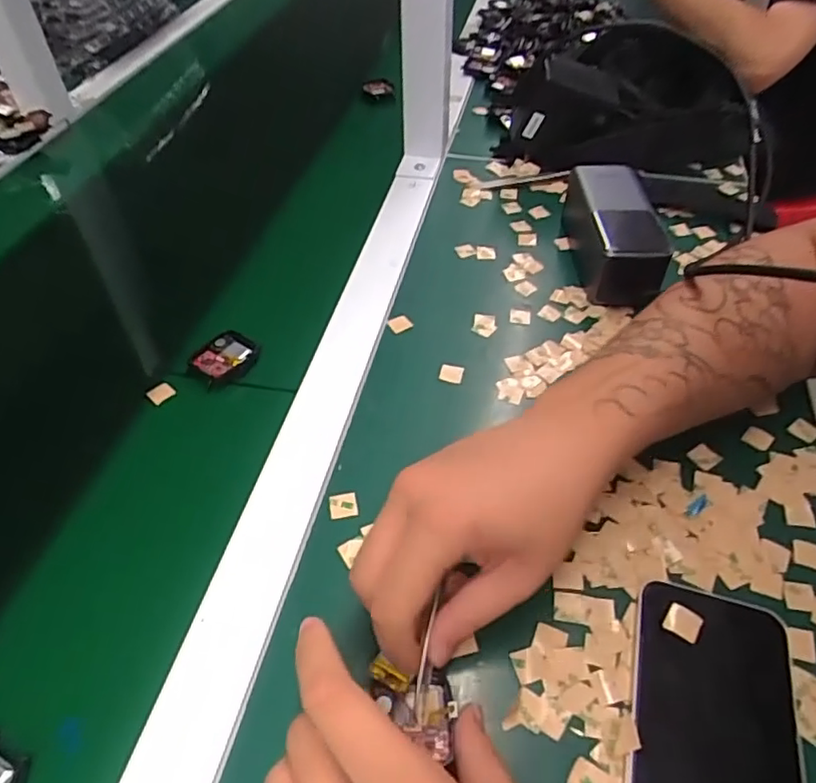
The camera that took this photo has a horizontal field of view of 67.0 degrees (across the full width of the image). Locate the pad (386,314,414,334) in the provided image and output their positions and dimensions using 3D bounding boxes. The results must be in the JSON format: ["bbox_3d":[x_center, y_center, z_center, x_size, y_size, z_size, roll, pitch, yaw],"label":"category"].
[{"bbox_3d":[-0.005,-0.051,0.465,0.015,0.005,0.015,-28,53,-22],"label":"pad"}]

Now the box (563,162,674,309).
[{"bbox_3d":[0.165,-0.131,0.501,0.058,0.056,0.144,2,48,3],"label":"box"}]

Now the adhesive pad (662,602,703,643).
[{"bbox_3d":[0.135,0.113,0.304,0.016,0.004,0.016,29,54,24],"label":"adhesive pad"}]

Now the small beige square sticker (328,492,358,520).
[{"bbox_3d":[-0.037,0.066,0.358,0.016,0.004,0.015,-5,48,-4],"label":"small beige square sticker"}]

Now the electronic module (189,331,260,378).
[{"bbox_3d":[-0.132,-0.026,0.444,0.036,0.009,0.041,29,54,25],"label":"electronic module"}]

